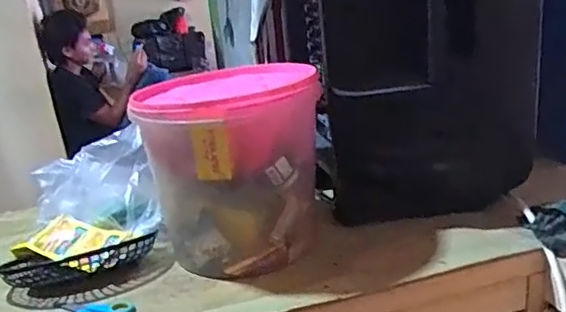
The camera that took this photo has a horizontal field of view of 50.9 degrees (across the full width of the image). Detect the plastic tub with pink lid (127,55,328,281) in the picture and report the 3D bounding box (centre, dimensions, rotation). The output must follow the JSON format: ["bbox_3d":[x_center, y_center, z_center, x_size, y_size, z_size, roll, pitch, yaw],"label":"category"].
[{"bbox_3d":[-0.065,0.014,0.837,0.232,0.234,0.216,-16,22,-21],"label":"plastic tub with pink lid"}]

